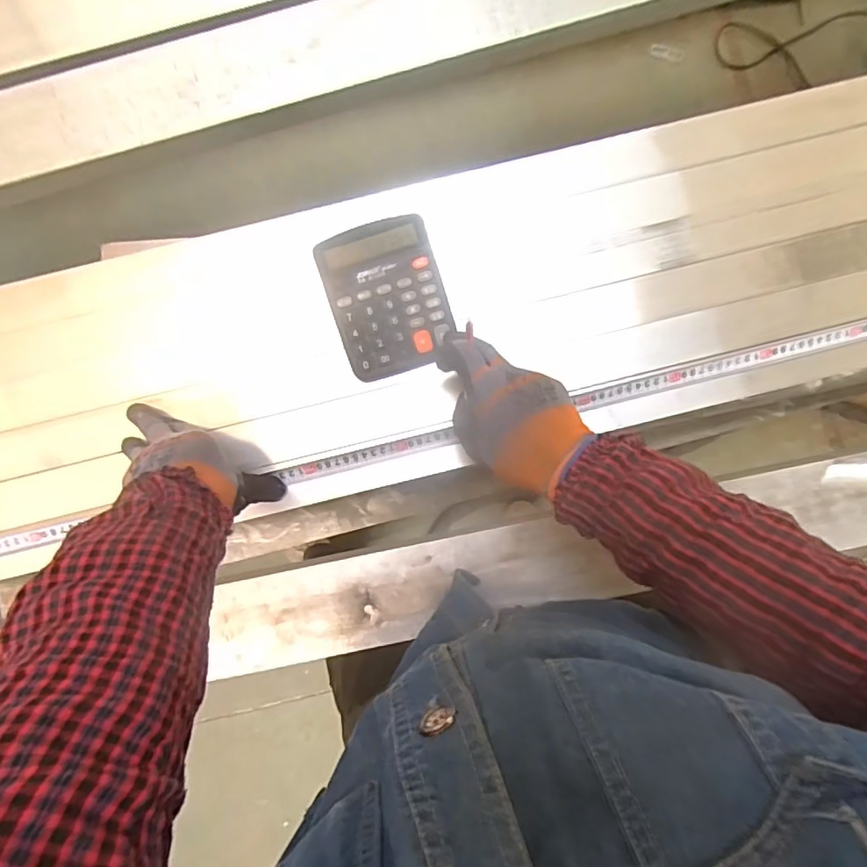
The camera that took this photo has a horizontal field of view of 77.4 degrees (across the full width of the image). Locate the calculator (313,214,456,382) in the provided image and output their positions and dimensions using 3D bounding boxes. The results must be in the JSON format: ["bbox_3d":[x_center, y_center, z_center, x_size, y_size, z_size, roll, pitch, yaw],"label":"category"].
[{"bbox_3d":[-0.046,-0.137,0.552,0.113,0.026,0.145,-17,90,0],"label":"calculator"}]

